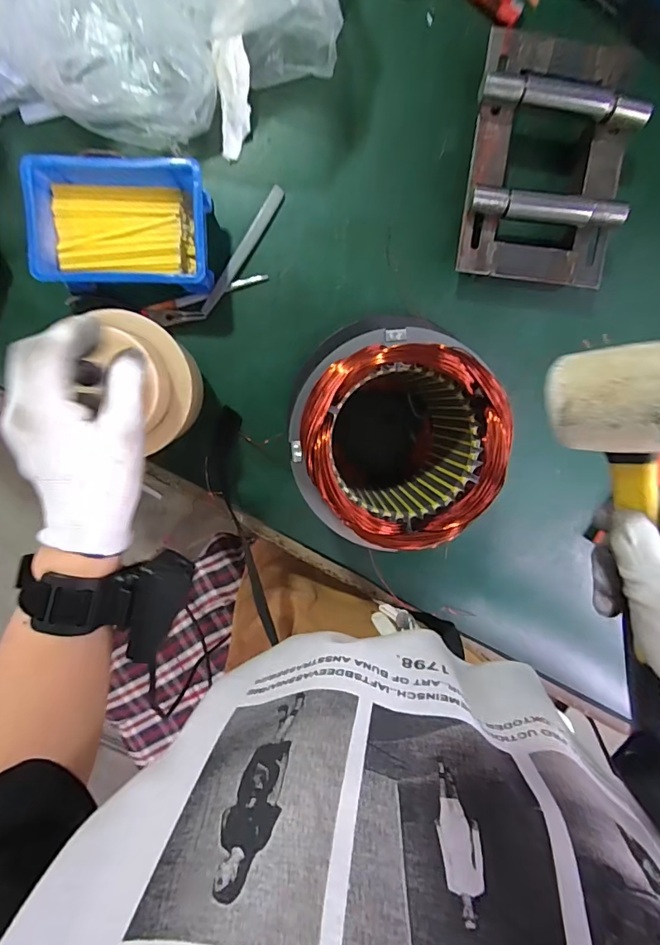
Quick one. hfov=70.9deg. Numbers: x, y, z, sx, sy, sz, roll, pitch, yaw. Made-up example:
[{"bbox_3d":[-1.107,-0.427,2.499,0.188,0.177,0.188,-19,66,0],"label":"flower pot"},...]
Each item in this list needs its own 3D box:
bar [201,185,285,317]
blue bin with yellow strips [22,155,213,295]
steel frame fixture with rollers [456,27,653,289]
[{"bbox_3d":[-0.083,-0.208,0.438,0.013,0.008,0.134,33,96,-5],"label":"bar"},{"bbox_3d":[-0.179,-0.213,0.409,0.147,0.052,0.103,3,98,-1],"label":"blue bin with yellow strips"},{"bbox_3d":[0.193,-0.275,0.416,0.135,0.053,0.196,5,98,-1],"label":"steel frame fixture with rollers"}]

